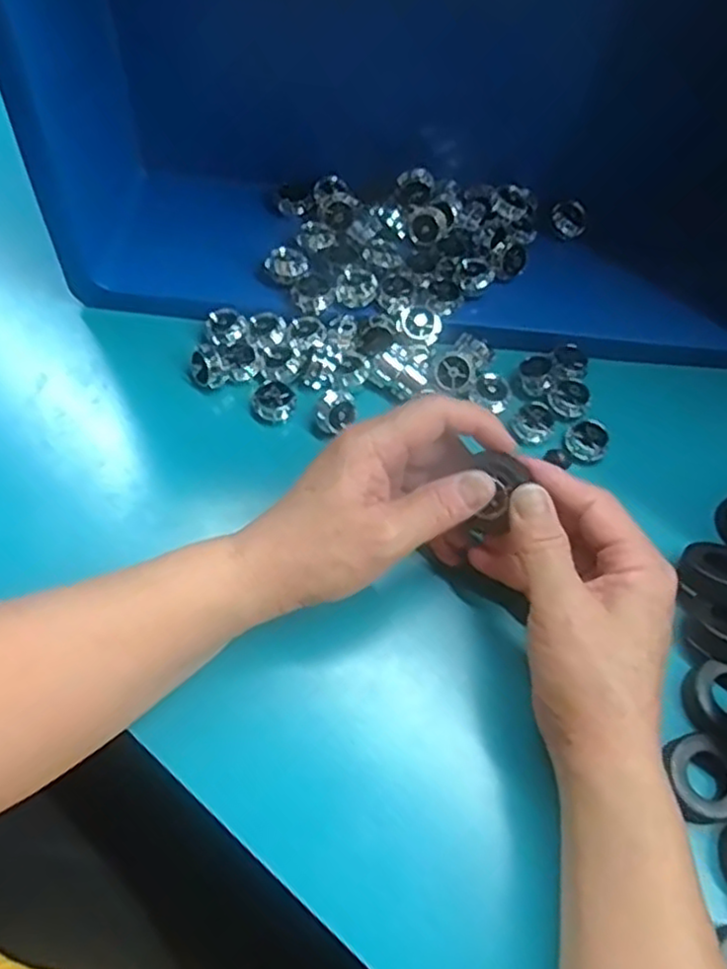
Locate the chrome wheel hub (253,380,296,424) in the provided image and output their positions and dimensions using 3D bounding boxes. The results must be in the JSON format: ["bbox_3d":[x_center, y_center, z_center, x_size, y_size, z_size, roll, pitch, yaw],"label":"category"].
[{"bbox_3d":[-0.051,-0.045,0.412,0.023,0.018,0.022,2,63,-3],"label":"chrome wheel hub"}]

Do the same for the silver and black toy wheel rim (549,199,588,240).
[{"bbox_3d":[0.134,-0.174,0.472,0.022,0.013,0.021,2,63,-3],"label":"silver and black toy wheel rim"}]

